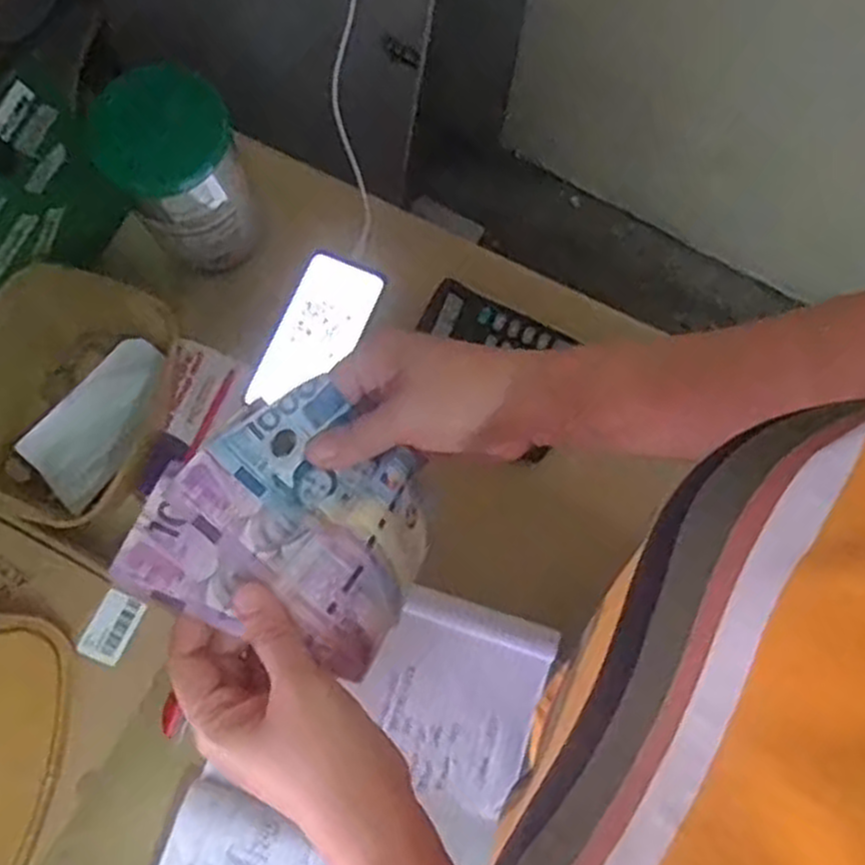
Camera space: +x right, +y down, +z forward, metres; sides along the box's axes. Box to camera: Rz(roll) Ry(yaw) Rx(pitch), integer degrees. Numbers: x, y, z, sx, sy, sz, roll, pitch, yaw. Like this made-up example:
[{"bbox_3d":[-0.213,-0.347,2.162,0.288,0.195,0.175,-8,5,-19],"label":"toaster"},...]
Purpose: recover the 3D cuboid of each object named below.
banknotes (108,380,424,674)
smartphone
[{"bbox_3d":[-0.070,0.040,0.397,0.129,0.062,0.118,21,77,4],"label":"banknotes"},{"bbox_3d":[-0.101,-0.087,0.709,0.072,0.008,0.150,23,77,5],"label":"smartphone"}]

